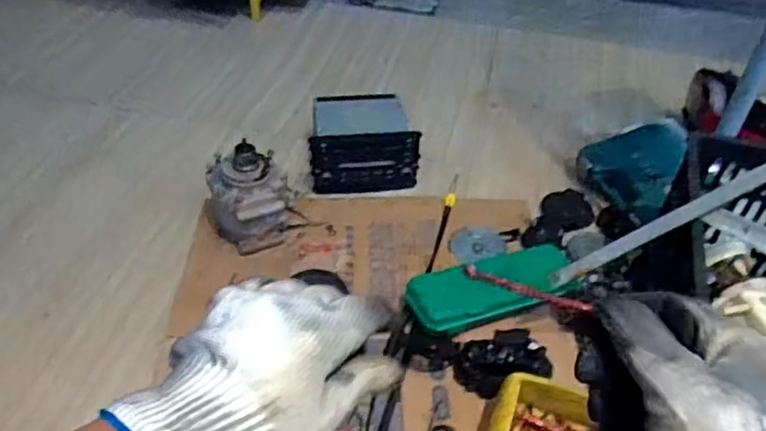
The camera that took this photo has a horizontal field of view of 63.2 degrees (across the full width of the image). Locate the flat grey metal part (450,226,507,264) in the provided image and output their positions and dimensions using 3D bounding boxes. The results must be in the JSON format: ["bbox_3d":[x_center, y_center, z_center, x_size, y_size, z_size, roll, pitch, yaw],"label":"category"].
[{"bbox_3d":[0.173,0.054,1.118,0.099,0.011,0.107,1,41,-1],"label":"flat grey metal part"}]

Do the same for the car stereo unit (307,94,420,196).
[{"bbox_3d":[-0.037,-0.154,1.271,0.211,0.113,0.227,0,42,-2],"label":"car stereo unit"}]

